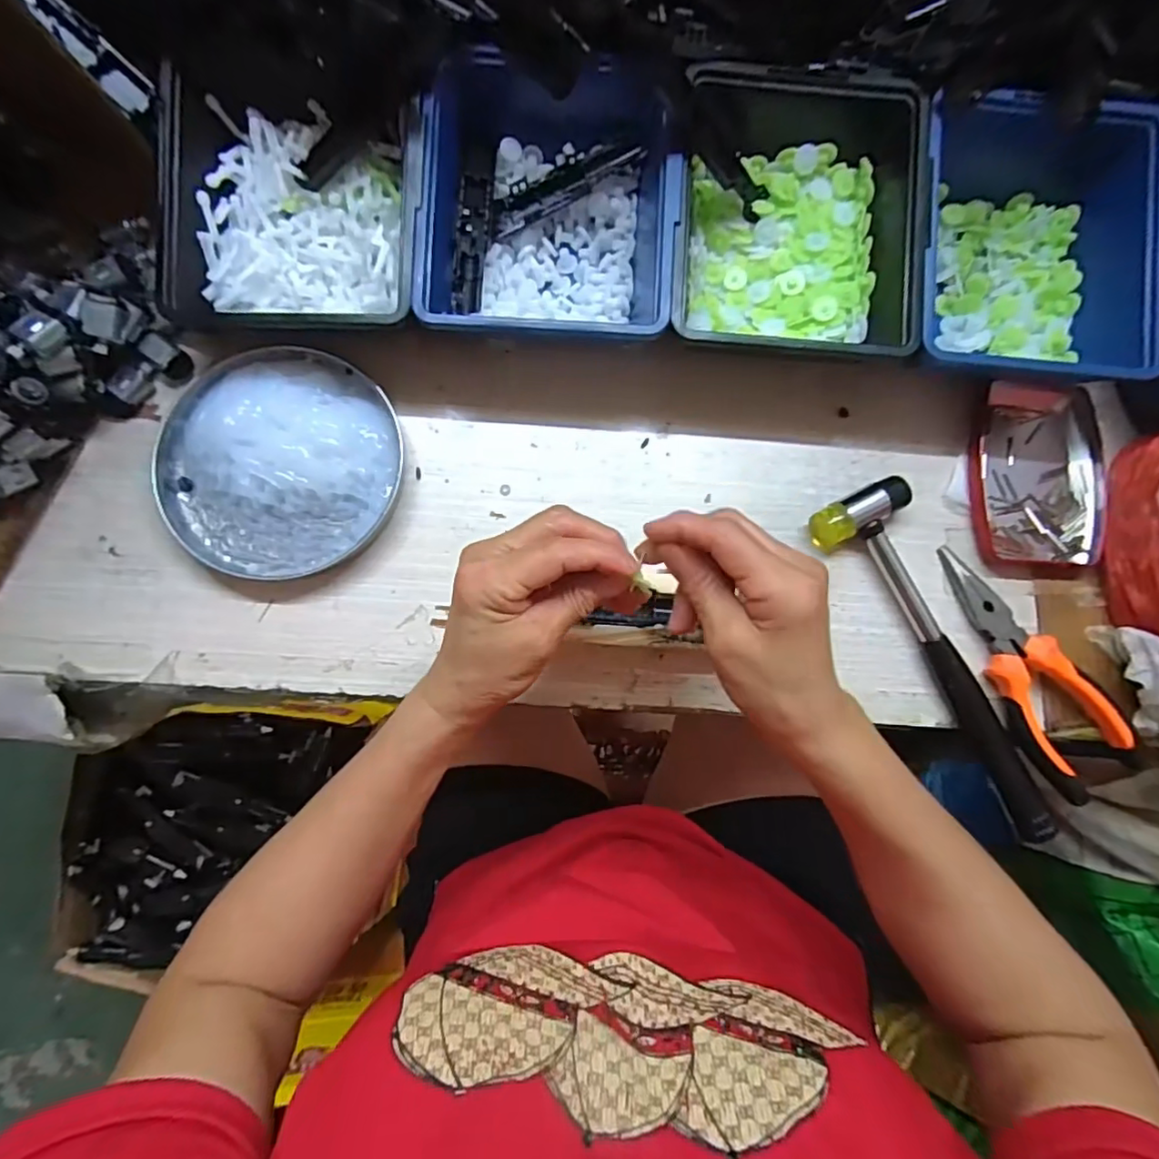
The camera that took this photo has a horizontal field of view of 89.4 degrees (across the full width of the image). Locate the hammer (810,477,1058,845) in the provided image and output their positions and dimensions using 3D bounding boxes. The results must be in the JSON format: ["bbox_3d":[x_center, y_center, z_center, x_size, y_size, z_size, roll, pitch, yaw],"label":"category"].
[{"bbox_3d":[0.220,0.053,0.362,0.059,0.025,0.230,-23,84,-5],"label":"hammer"}]

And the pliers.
[{"bbox_3d":[0.275,0.051,0.363,0.052,0.022,0.157,-25,77,-2],"label":"pliers"}]

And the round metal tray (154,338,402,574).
[{"bbox_3d":[-0.185,-0.073,0.362,0.142,0.020,0.140,0,82,-3],"label":"round metal tray"}]

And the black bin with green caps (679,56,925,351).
[{"bbox_3d":[0.130,-0.215,0.359,0.138,0.057,0.171,6,82,-2],"label":"black bin with green caps"}]

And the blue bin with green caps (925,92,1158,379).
[{"bbox_3d":[0.274,-0.204,0.368,0.146,0.066,0.167,4,82,-2],"label":"blue bin with green caps"}]

